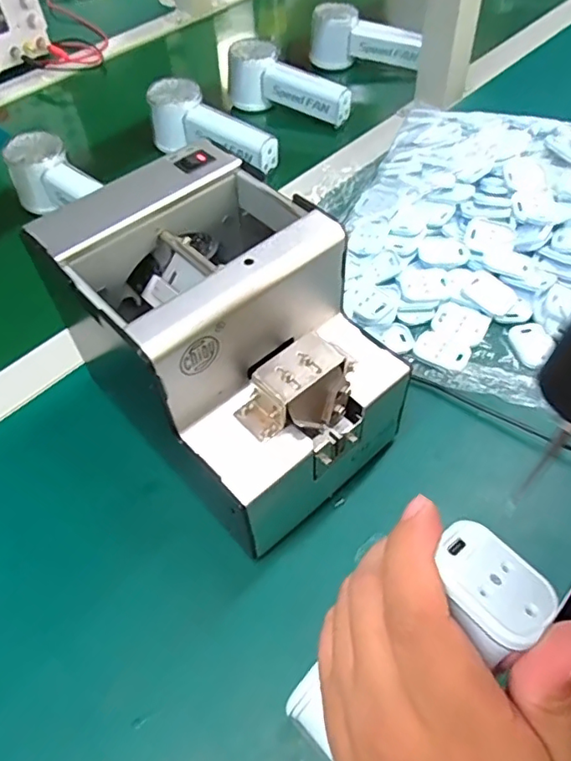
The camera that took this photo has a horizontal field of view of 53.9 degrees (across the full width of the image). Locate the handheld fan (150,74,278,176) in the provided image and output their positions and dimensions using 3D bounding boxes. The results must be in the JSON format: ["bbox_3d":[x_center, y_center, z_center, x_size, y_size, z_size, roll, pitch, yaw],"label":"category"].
[{"bbox_3d":[-0.073,-0.265,0.580,0.149,0.056,0.052,26,59,22],"label":"handheld fan"}]

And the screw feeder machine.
[{"bbox_3d":[-0.029,-0.019,0.335,0.124,0.151,0.168,-36,58,-21],"label":"screw feeder machine"}]

